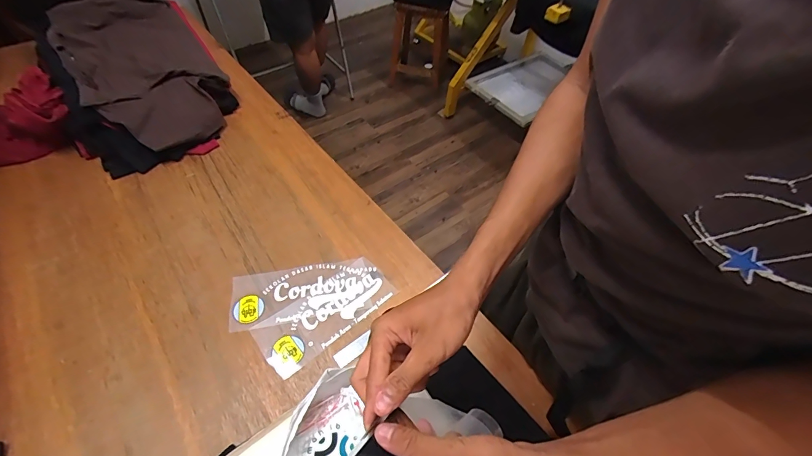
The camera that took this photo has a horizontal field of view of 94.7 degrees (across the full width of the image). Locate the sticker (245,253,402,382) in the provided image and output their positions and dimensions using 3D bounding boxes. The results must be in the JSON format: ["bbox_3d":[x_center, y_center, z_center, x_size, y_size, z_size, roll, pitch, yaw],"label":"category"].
[{"bbox_3d":[-0.143,0.150,0.676,0.241,0.005,0.110,-33,62,-25],"label":"sticker"}]

